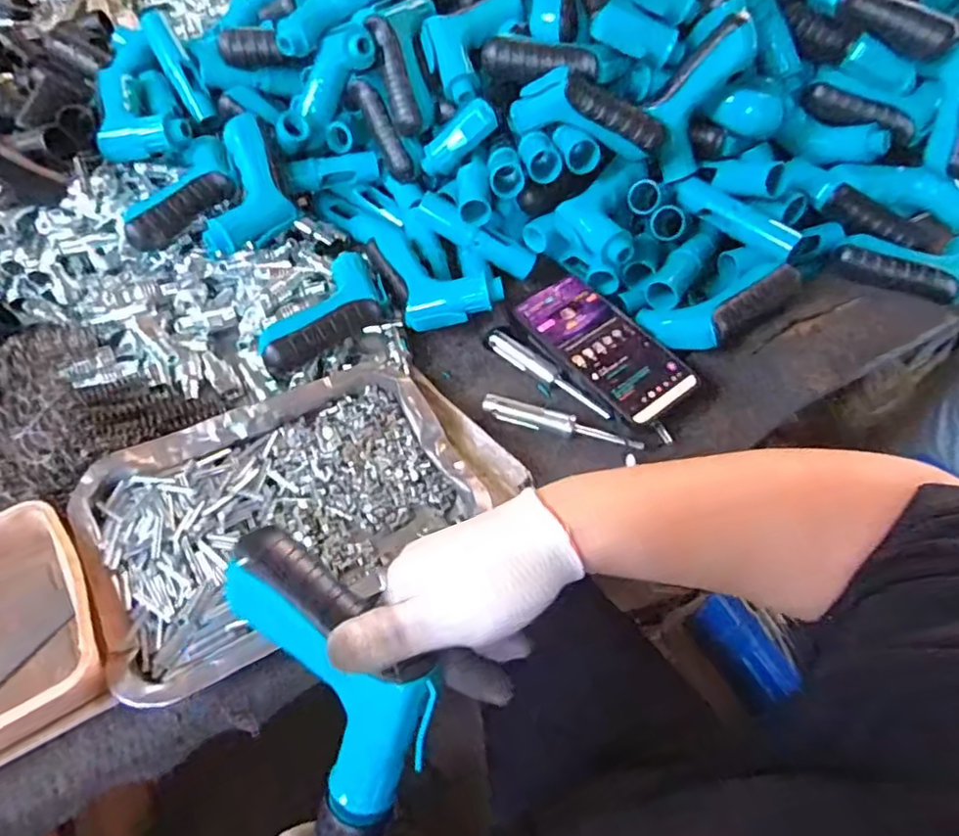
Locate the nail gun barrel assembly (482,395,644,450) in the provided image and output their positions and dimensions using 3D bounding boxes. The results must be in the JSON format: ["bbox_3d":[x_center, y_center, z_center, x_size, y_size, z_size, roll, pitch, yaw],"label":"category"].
[{"bbox_3d":[0.064,0.006,0.507,0.129,0.014,0.017,19,55,11],"label":"nail gun barrel assembly"}]

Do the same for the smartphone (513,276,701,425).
[{"bbox_3d":[0.103,-0.063,0.541,0.075,0.015,0.159,-34,65,-21],"label":"smartphone"}]

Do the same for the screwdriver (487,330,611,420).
[{"bbox_3d":[0.059,-0.038,0.541,0.125,0.013,0.013,35,59,21],"label":"screwdriver"}]

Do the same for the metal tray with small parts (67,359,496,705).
[{"bbox_3d":[-0.137,0.060,0.448,0.249,0.025,0.179,-24,58,-19],"label":"metal tray with small parts"}]

